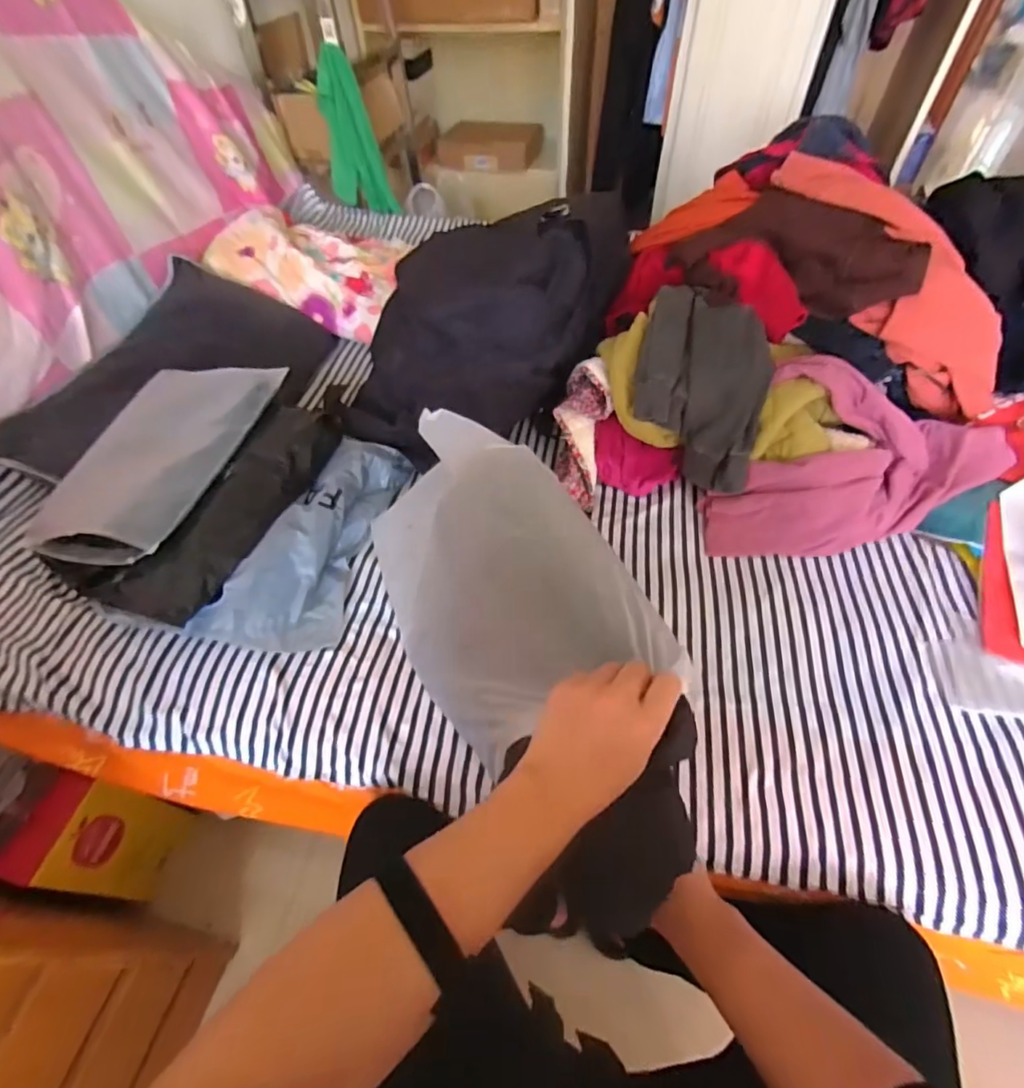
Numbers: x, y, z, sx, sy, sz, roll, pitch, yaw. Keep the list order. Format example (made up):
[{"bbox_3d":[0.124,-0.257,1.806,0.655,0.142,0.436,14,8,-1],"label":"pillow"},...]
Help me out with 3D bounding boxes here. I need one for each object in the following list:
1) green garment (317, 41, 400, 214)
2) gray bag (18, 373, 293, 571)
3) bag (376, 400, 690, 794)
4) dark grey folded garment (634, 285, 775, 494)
[{"bbox_3d":[-0.430,-1.104,1.441,0.170,0.350,0.052,-15,53,-9],"label":"green garment"},{"bbox_3d":[-0.561,-0.154,0.840,0.271,0.086,0.394,8,53,8],"label":"gray bag"},{"bbox_3d":[-0.033,0.040,0.668,0.245,0.230,0.444,-19,54,-12],"label":"bag"},{"bbox_3d":[0.299,-0.252,0.862,0.191,0.188,0.274,9,53,9],"label":"dark grey folded garment"}]

